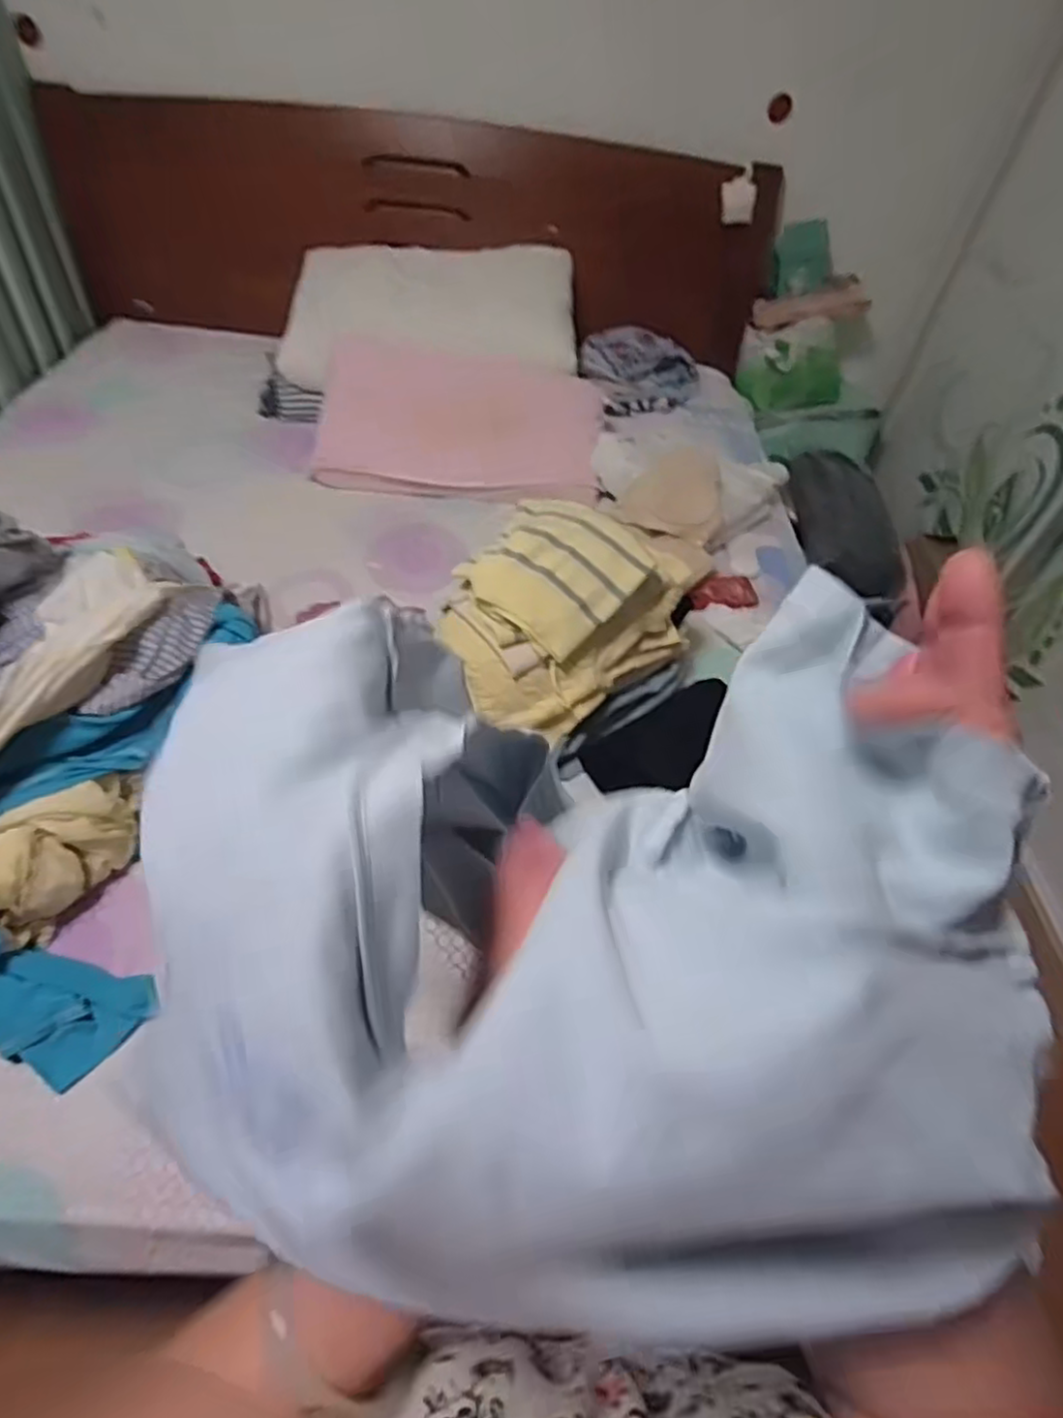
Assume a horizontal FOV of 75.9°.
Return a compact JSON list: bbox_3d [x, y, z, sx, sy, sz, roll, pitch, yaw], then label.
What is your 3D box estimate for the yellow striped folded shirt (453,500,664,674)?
[{"bbox_3d":[0.036,-0.191,0.952,0.230,0.080,0.210,39,81,7],"label":"yellow striped folded shirt"}]

